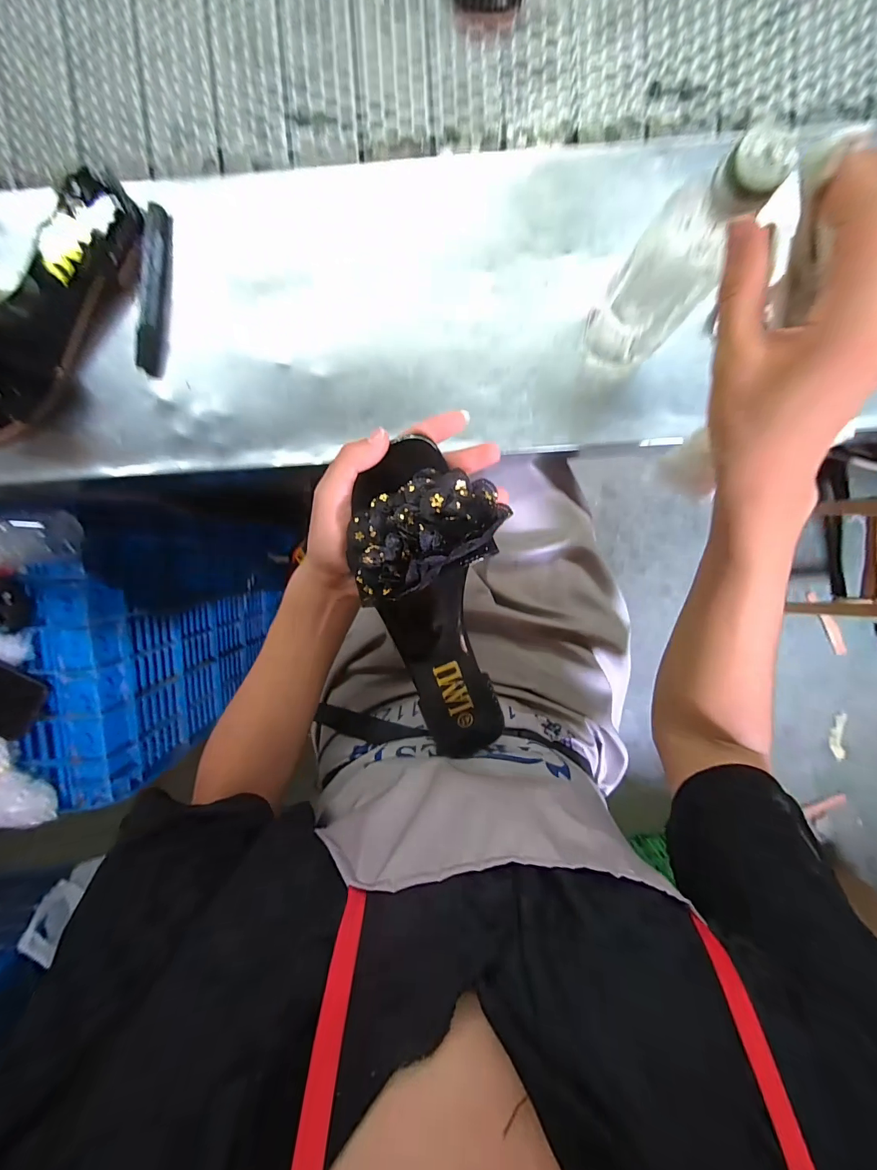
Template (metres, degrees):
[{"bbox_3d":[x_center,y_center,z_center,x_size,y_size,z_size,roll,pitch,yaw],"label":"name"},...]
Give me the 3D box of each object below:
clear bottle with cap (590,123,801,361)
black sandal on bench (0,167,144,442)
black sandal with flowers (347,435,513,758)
[{"bbox_3d":[0.157,-0.211,0.287,0.061,0.177,0.056,0,96,1],"label":"clear bottle with cap"},{"bbox_3d":[-0.355,-0.233,0.351,0.261,0.065,0.099,-42,94,4],"label":"black sandal on bench"},{"bbox_3d":[0.001,0.024,0.322,0.099,0.078,0.243,-8,116,2],"label":"black sandal with flowers"}]

